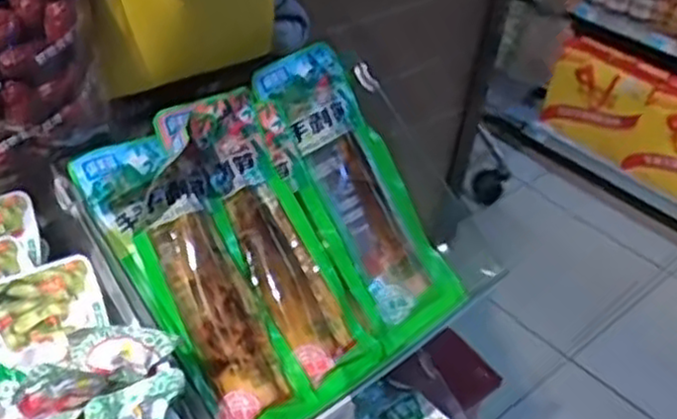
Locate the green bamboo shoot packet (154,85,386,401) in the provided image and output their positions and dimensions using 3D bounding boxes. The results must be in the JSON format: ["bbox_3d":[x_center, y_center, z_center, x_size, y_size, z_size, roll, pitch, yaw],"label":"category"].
[{"bbox_3d":[-0.051,0.024,0.606,0.088,0.028,0.248,-27,87,-36],"label":"green bamboo shoot packet"}]

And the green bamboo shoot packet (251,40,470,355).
[{"bbox_3d":[0.016,-0.009,0.670,0.041,0.272,0.110,-18,12,48],"label":"green bamboo shoot packet"}]

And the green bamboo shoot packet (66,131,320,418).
[{"bbox_3d":[-0.104,0.058,0.562,0.078,0.022,0.241,-30,88,-38],"label":"green bamboo shoot packet"}]

